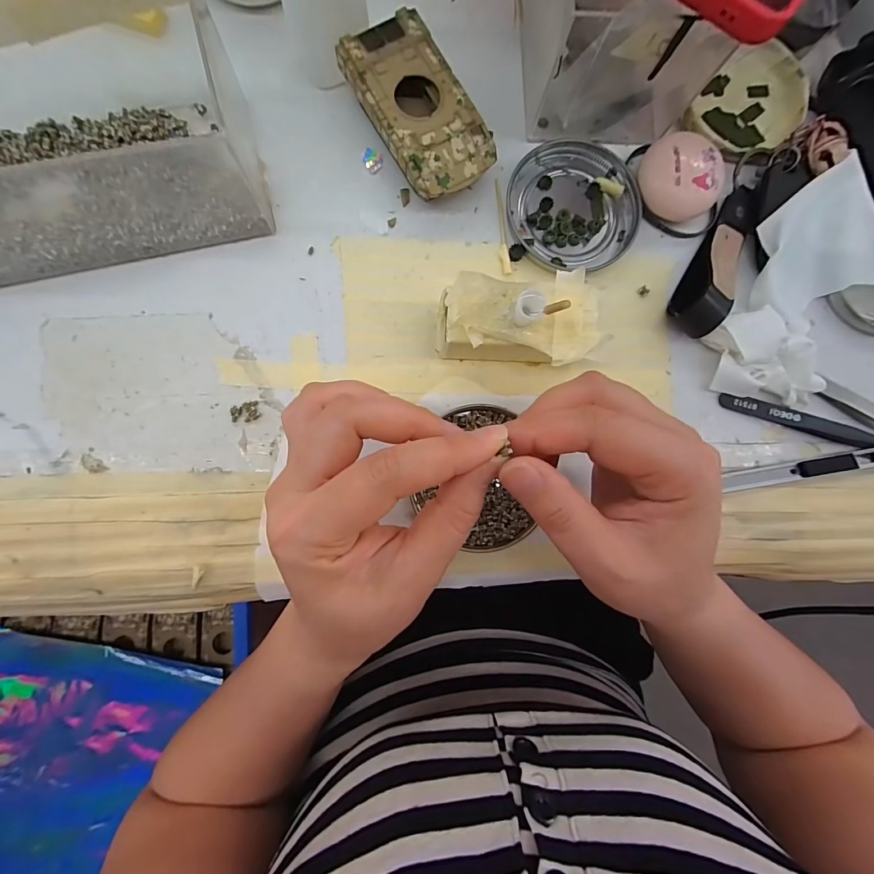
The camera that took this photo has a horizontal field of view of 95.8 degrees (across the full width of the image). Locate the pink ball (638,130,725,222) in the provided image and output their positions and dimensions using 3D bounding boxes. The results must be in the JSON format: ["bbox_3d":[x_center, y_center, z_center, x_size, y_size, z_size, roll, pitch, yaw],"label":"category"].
[{"bbox_3d":[0.143,-0.152,0.234,0.041,0.023,0.043,0,87,-4],"label":"pink ball"}]

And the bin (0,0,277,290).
[{"bbox_3d":[-0.185,-0.141,0.188,0.178,0.070,0.091,-14,88,-4],"label":"bin"}]

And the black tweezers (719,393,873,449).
[{"bbox_3d":[0.234,-0.006,0.238,0.126,0.008,0.010,16,87,-3],"label":"black tweezers"}]

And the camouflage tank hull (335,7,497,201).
[{"bbox_3d":[-0.010,-0.180,0.225,0.053,0.025,0.094,-32,90,-4],"label":"camouflage tank hull"}]

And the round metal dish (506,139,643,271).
[{"bbox_3d":[0.082,-0.139,0.237,0.074,0.008,0.076,0,87,-4],"label":"round metal dish"}]

